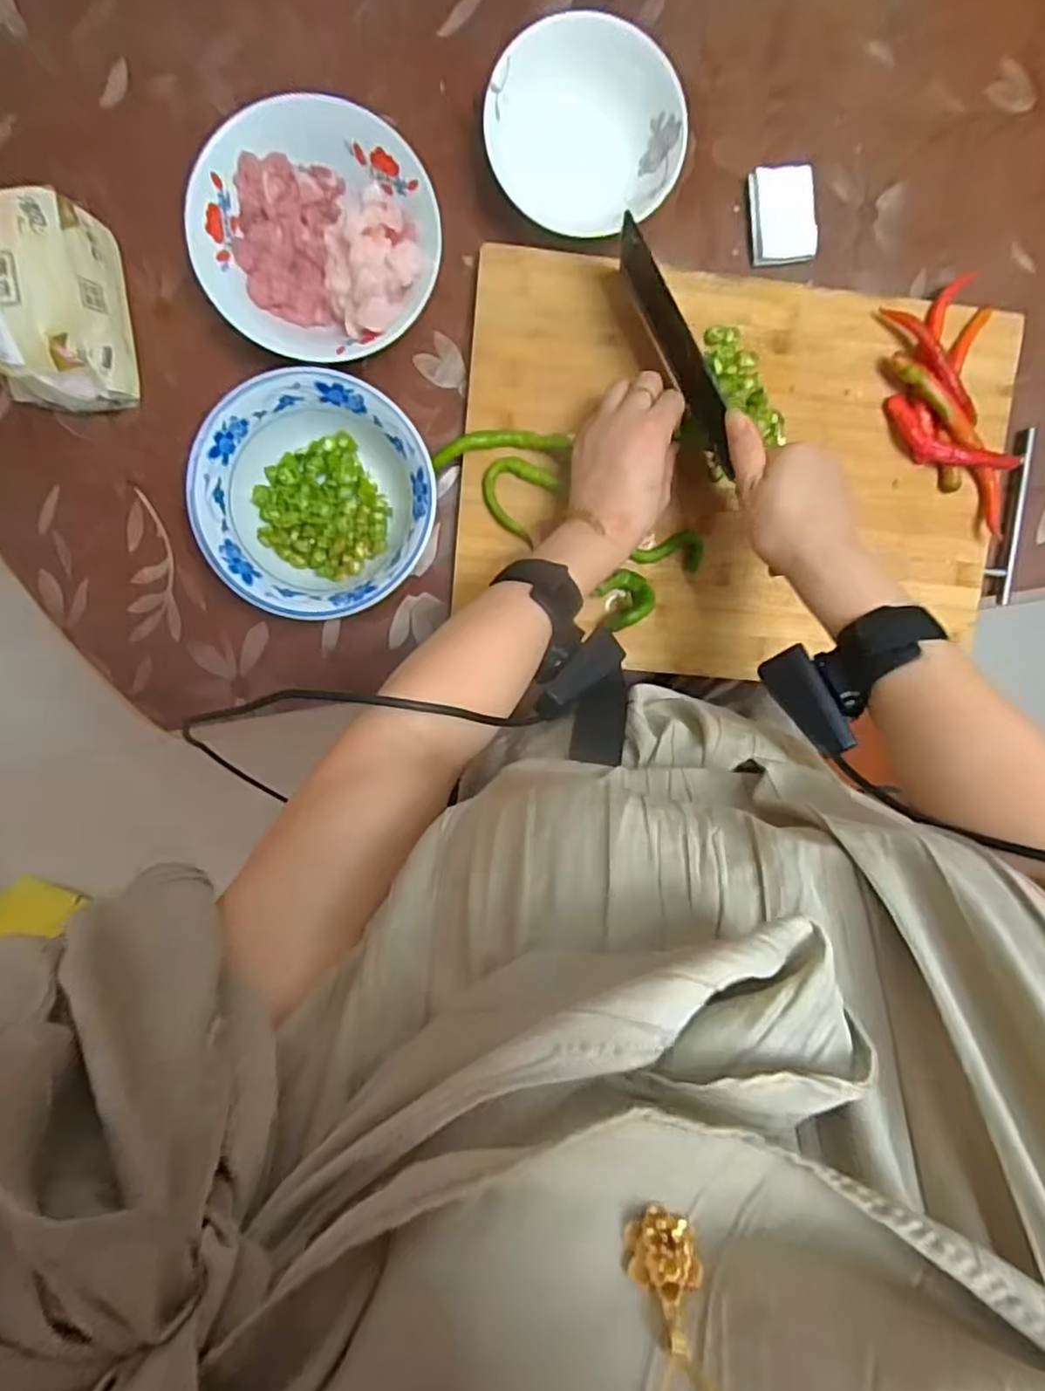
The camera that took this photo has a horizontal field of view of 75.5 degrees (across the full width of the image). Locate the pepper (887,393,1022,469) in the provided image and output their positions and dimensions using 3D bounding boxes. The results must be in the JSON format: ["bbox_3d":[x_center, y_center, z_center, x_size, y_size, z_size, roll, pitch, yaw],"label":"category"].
[{"bbox_3d":[0.348,-0.204,0.552,0.119,0.030,0.037,27,95,-4],"label":"pepper"}]

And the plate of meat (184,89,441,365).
[{"bbox_3d":[-0.149,-0.338,0.510,0.169,0.063,0.169,0,97,-1],"label":"plate of meat"}]

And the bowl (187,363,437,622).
[{"bbox_3d":[-0.158,-0.152,0.534,0.175,0.064,0.174,0,97,-1],"label":"bowl"}]

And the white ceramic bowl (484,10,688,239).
[{"bbox_3d":[0.045,-0.419,0.511,0.135,0.051,0.136,0,97,-1],"label":"white ceramic bowl"}]

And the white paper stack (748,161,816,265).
[{"bbox_3d":[0.209,-0.384,0.540,0.051,0.014,0.070,-4,97,-1],"label":"white paper stack"}]

